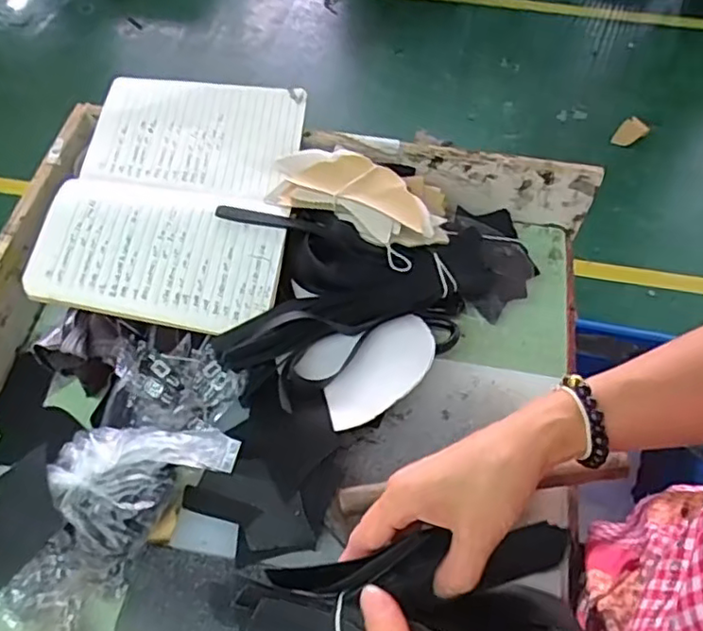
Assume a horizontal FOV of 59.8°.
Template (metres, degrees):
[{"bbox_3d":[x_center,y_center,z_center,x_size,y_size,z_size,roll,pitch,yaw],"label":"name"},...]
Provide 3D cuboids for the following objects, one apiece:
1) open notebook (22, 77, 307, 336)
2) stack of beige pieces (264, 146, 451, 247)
[{"bbox_3d":[-0.162,-0.120,0.580,0.204,0.026,0.272,8,62,-4],"label":"open notebook"},{"bbox_3d":[0.011,-0.117,0.595,0.170,0.050,0.093,13,61,8],"label":"stack of beige pieces"}]

